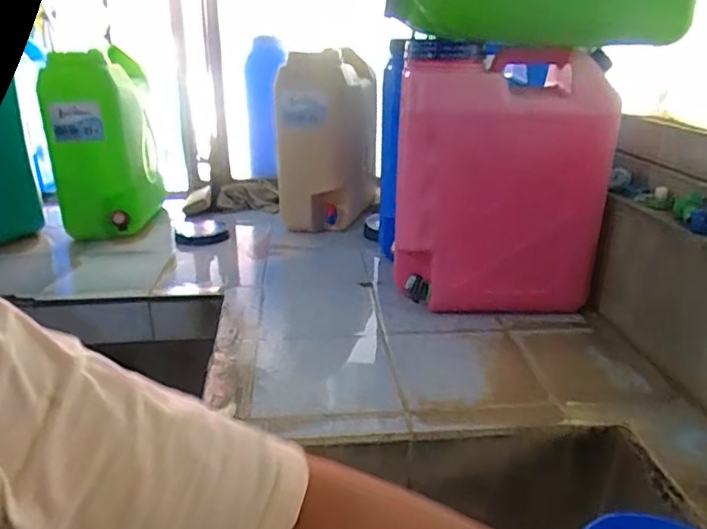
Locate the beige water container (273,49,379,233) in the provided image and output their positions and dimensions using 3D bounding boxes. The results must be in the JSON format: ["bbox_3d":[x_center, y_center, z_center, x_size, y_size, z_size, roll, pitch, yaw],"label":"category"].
[{"bbox_3d":[-0.060,-0.284,1.406,0.220,0.413,0.307,1,21,2],"label":"beige water container"}]

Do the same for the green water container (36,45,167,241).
[{"bbox_3d":[-0.565,-0.274,1.333,0.221,0.380,0.216,-9,23,-21],"label":"green water container"}]

